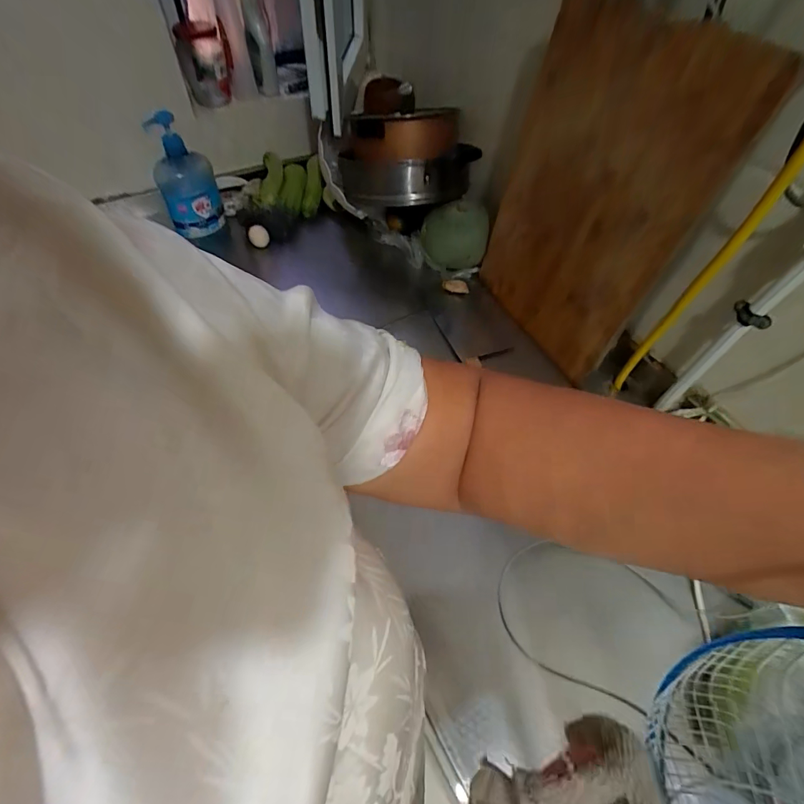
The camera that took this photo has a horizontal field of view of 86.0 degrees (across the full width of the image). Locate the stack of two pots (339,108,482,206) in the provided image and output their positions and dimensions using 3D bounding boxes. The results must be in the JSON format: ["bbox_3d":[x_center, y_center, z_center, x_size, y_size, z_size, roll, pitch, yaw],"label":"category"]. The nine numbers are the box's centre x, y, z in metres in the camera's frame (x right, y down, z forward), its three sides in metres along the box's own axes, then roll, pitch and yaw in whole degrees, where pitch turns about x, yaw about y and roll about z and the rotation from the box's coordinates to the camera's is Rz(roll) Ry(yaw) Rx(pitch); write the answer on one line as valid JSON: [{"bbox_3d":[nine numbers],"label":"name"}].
[{"bbox_3d":[0.005,-0.482,0.861,0.269,0.150,0.221,8,55,3],"label":"stack of two pots"}]

